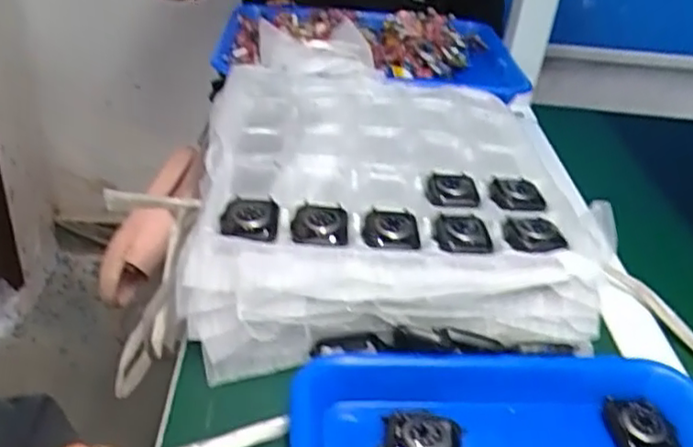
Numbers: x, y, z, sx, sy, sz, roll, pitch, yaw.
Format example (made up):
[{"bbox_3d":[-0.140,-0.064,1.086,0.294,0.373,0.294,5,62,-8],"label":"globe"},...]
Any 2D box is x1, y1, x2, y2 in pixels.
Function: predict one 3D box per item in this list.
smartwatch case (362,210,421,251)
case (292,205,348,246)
[{"bbox_3d":[0.031,0.004,0.460,0.038,0.007,0.044,6,33,-1],"label":"smartwatch case"},{"bbox_3d":[-0.018,0.003,0.462,0.037,0.014,0.042,5,33,-2],"label":"case"}]

